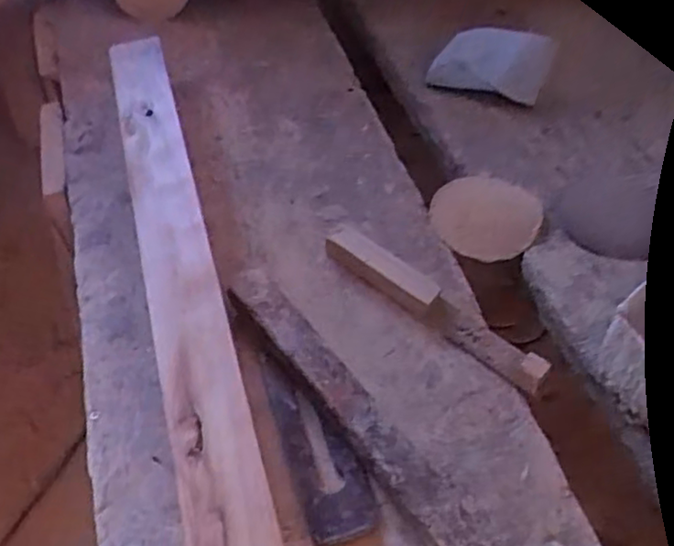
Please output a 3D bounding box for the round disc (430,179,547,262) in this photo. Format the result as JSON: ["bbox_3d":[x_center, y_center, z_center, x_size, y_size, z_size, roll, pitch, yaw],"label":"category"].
[{"bbox_3d":[0.125,-0.051,0.578,0.092,0.006,0.085,-1,51,1],"label":"round disc"}]

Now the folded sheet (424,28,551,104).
[{"bbox_3d":[0.150,-0.208,0.663,0.108,0.063,0.010,14,17,10],"label":"folded sheet"}]

